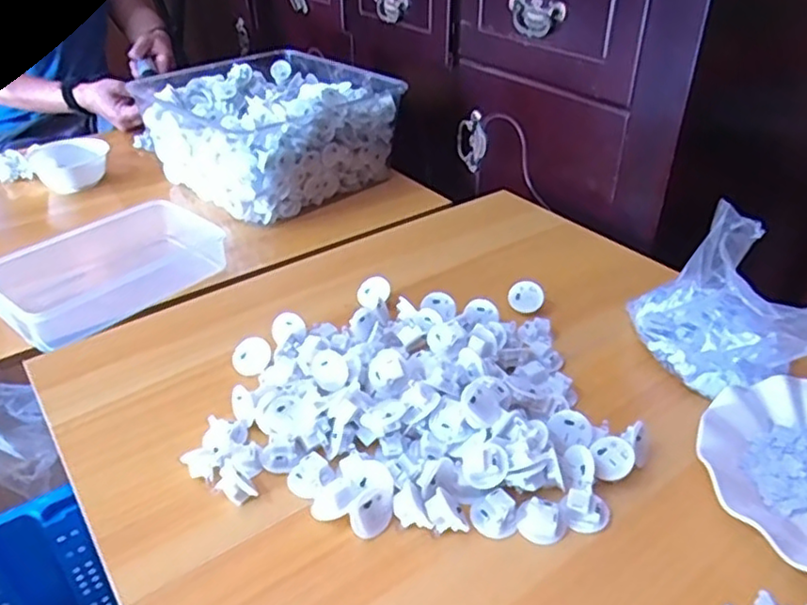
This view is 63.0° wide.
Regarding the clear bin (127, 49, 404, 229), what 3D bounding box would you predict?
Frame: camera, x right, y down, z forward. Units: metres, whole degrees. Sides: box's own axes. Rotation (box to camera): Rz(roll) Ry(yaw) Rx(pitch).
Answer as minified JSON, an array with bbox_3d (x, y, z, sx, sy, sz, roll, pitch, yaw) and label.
[{"bbox_3d":[-0.202,-0.266,0.996,0.302,0.140,0.314,-28,43,-33],"label":"clear bin"}]

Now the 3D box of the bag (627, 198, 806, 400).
[{"bbox_3d":[0.258,0.011,0.529,0.077,0.126,0.156,-12,37,-16],"label":"bag"}]

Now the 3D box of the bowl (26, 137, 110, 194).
[{"bbox_3d":[-0.508,-0.216,1.007,0.113,0.047,0.121,-19,39,-24],"label":"bowl"}]

